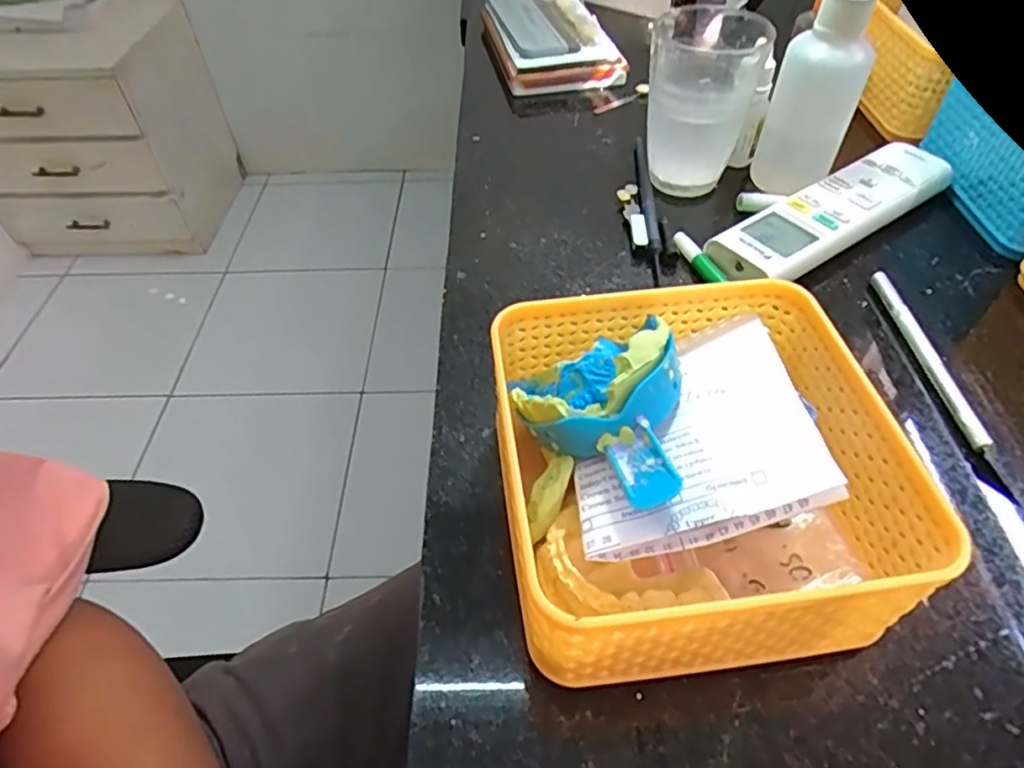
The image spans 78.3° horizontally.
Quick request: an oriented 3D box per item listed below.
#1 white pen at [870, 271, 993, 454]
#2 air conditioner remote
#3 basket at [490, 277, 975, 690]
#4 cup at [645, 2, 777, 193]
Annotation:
[{"bbox_3d":[0.203,-0.015,0.312,0.009,0.009,0.114,-2,51,0],"label":"white pen"},{"bbox_3d":[0.189,-0.100,0.370,0.172,0.020,0.043,-27,55,-20],"label":"air conditioner remote"},{"bbox_3d":[0.062,0.033,0.235,0.136,0.067,0.137,-6,51,-4],"label":"basket"},{"bbox_3d":[0.117,-0.178,0.396,0.065,0.089,0.080,14,52,12],"label":"cup"}]

